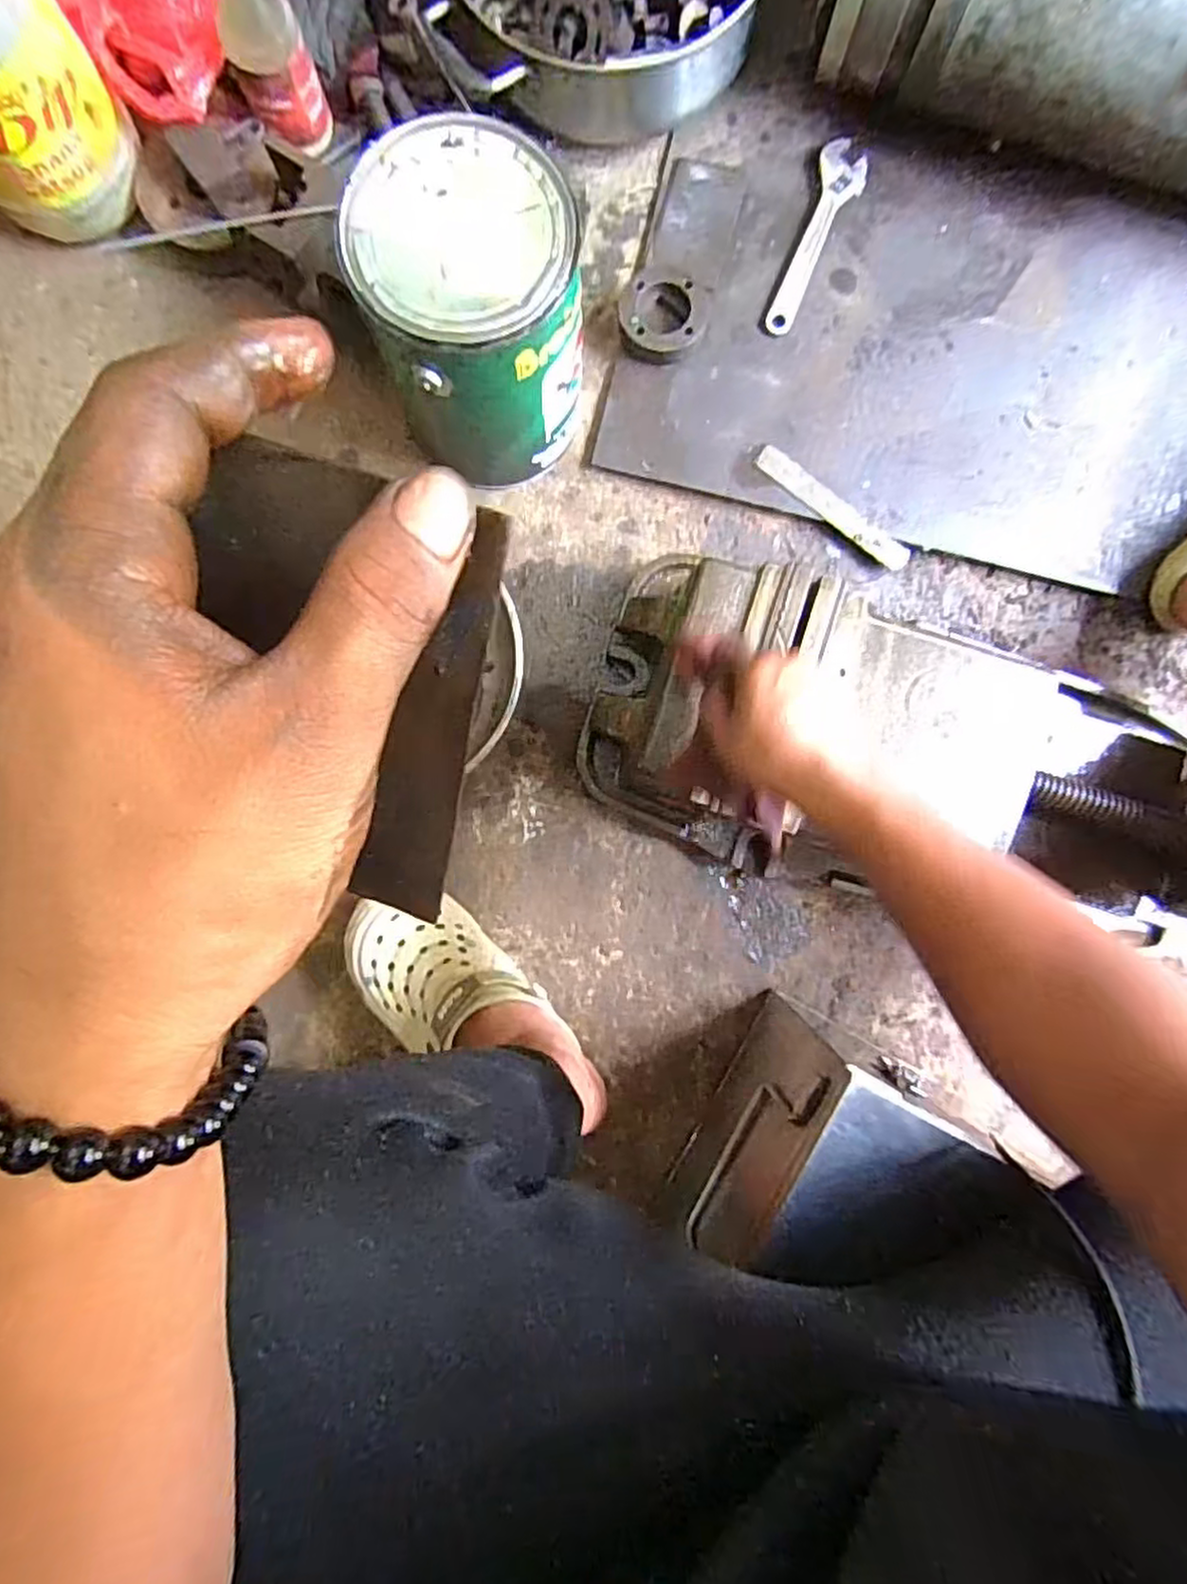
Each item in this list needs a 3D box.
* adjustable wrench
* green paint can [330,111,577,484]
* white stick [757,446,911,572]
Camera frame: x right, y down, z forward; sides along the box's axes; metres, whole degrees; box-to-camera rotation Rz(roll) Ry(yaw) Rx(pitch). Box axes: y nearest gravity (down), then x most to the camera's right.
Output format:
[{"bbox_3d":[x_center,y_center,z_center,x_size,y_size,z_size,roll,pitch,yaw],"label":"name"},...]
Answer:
[{"bbox_3d":[0.210,-0.529,0.681,0.047,0.008,0.200,24,88,3],"label":"adjustable wrench"},{"bbox_3d":[-0.087,-0.371,0.587,0.155,0.216,0.150,0,87,2],"label":"green paint can"},{"bbox_3d":[0.227,-0.267,0.674,0.170,0.005,0.024,36,93,-3],"label":"white stick"}]

